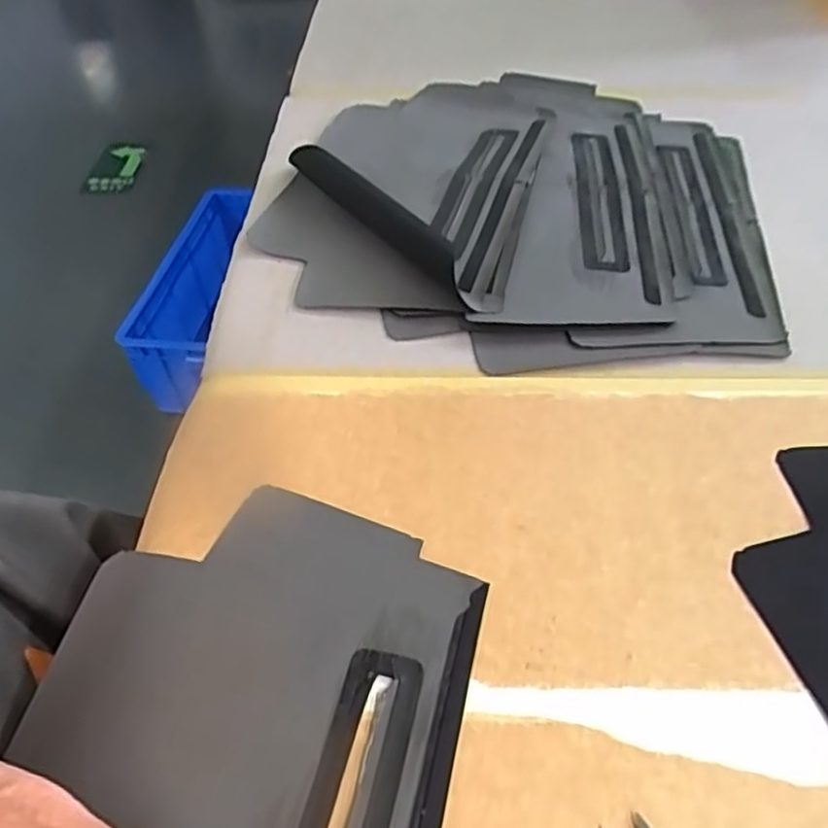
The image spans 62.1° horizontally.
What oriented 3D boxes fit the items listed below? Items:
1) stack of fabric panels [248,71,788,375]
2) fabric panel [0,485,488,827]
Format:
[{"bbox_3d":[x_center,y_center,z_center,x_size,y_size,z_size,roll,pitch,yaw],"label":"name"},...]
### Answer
[{"bbox_3d":[0.069,-0.152,0.474,0.317,0.025,0.315,8,49,9],"label":"stack of fabric panels"},{"bbox_3d":[-0.076,0.151,0.218,0.156,0.008,0.288,9,50,9],"label":"fabric panel"}]

